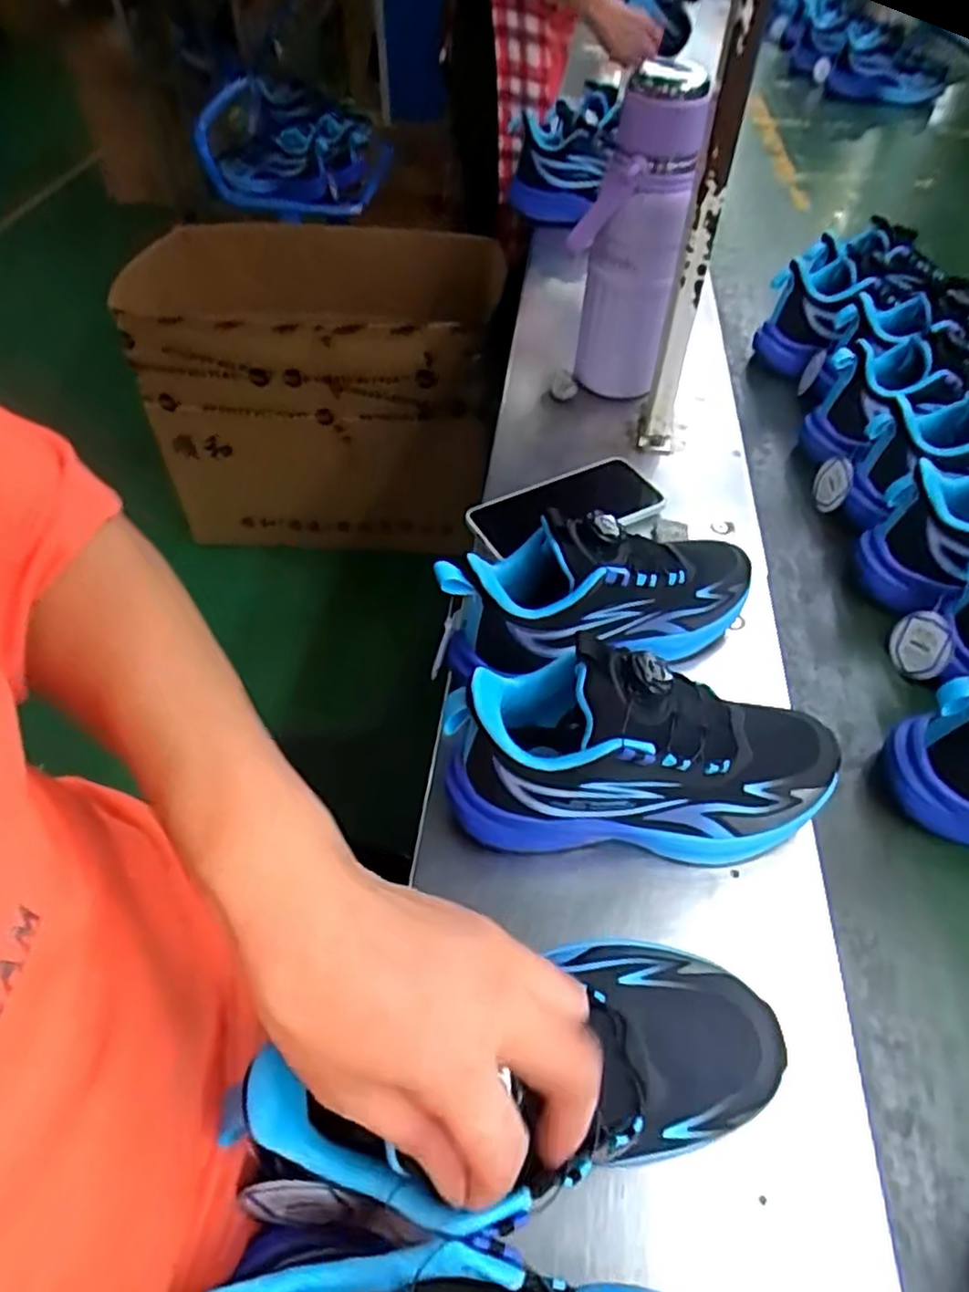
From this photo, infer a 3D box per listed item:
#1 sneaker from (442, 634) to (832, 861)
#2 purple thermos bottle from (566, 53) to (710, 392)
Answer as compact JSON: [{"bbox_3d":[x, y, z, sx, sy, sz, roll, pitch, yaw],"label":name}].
[{"bbox_3d":[0.091,0.066,0.400,0.220,0.140,0.075,1,49,-1],"label":"sneaker"},{"bbox_3d":[0.118,-0.334,0.621,0.097,0.255,0.090,12,50,9],"label":"purple thermos bottle"}]

